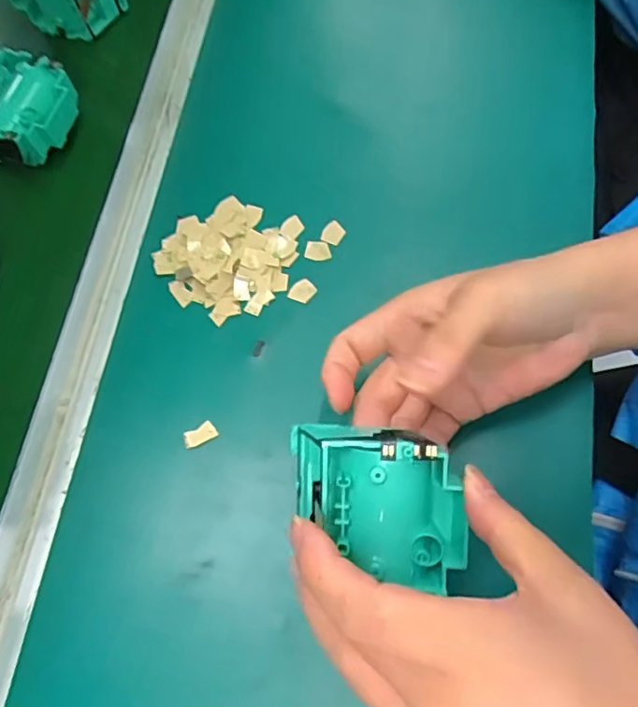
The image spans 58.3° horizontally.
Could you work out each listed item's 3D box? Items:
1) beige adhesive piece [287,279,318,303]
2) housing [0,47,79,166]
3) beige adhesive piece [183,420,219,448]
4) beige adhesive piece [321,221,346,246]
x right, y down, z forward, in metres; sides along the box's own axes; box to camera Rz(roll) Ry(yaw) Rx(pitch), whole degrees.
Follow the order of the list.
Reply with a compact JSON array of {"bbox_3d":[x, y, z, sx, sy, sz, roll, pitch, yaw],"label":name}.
[{"bbox_3d":[-0.011,-0.041,0.377,0.014,0.004,0.016,38,77,14],"label":"beige adhesive piece"},{"bbox_3d":[-0.214,-0.174,0.415,0.071,0.035,0.074,21,68,6],"label":"housing"},{"bbox_3d":[-0.072,0.049,0.345,0.020,0.004,0.011,-29,72,-7],"label":"beige adhesive piece"},{"bbox_3d":[0.009,-0.083,0.390,0.014,0.004,0.015,31,75,12],"label":"beige adhesive piece"}]

